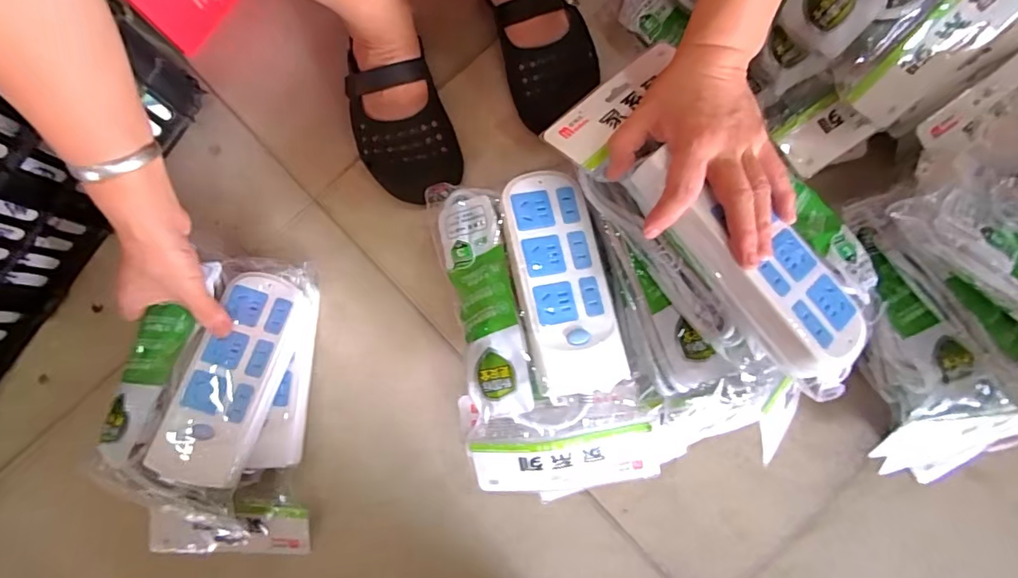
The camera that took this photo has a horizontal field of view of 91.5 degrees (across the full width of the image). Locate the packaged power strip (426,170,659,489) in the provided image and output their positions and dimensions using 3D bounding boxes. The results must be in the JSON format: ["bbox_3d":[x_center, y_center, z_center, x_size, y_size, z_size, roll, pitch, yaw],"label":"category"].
[{"bbox_3d":[0.021,0.036,0.427,0.148,0.052,0.273,-14,80,-2],"label":"packaged power strip"}]

